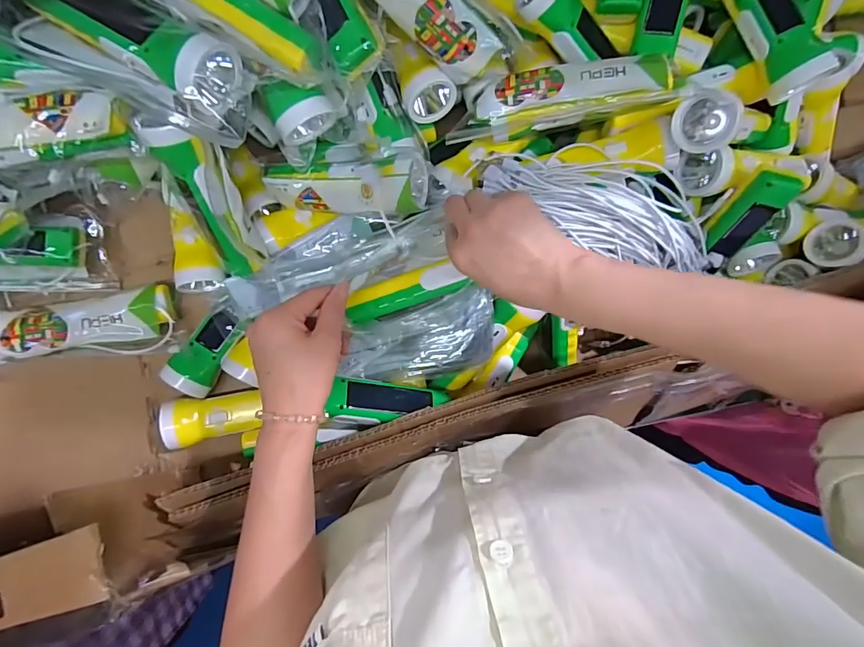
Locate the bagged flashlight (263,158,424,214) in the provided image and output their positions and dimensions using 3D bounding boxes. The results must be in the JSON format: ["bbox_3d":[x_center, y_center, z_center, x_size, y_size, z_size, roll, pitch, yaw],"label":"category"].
[{"bbox_3d":[-0.090,-0.137,0.449,0.166,0.073,0.058,5,88,17],"label":"bagged flashlight"}]

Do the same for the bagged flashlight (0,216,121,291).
[{"bbox_3d":[-0.466,-0.074,0.466,0.218,0.090,0.079,-4,88,-23],"label":"bagged flashlight"}]

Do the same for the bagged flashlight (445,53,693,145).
[{"bbox_3d":[0.128,-0.218,0.426,0.186,0.036,0.058,-6,89,14],"label":"bagged flashlight"}]

